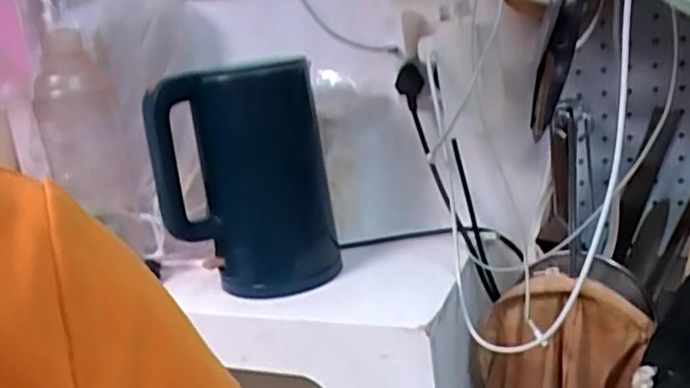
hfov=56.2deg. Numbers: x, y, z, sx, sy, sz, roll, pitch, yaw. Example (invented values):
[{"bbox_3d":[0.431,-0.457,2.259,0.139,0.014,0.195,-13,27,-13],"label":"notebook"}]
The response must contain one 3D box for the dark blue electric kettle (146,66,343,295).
[{"bbox_3d":[-0.106,-0.017,0.694,0.170,0.222,0.103,-9,16,-3],"label":"dark blue electric kettle"}]

